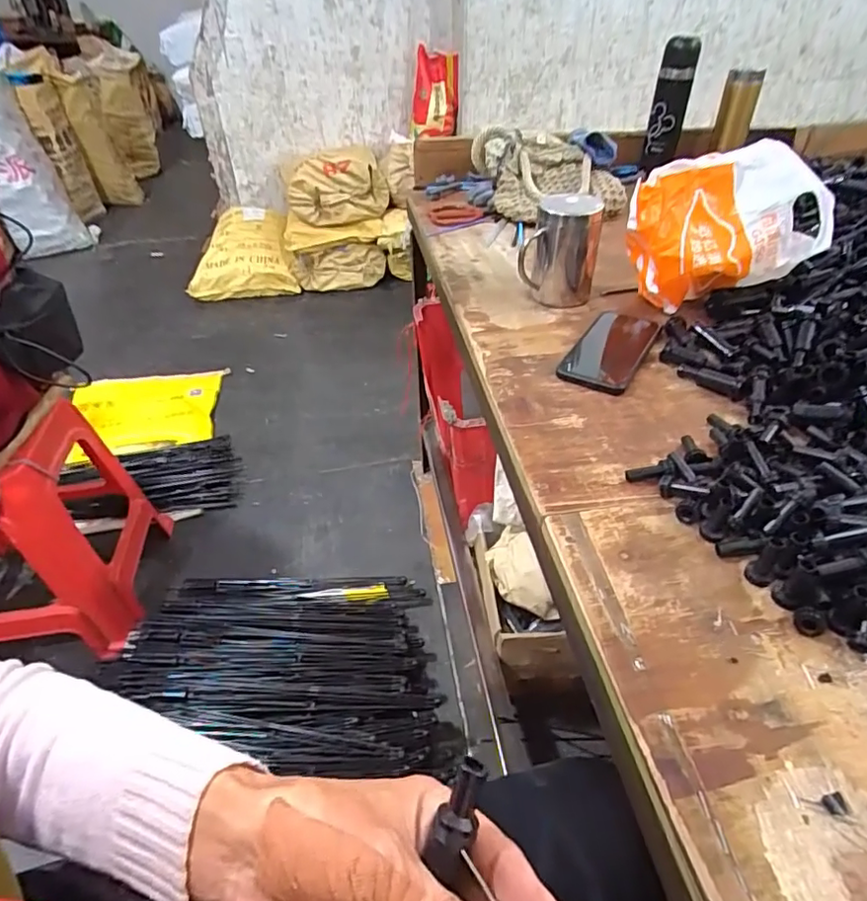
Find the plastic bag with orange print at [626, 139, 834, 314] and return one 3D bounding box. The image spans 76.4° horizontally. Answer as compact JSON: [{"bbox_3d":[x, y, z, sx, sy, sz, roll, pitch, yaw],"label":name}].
[{"bbox_3d":[0.329,-0.247,0.635,0.203,0.161,0.091,2,41,4],"label":"plastic bag with orange print"}]

